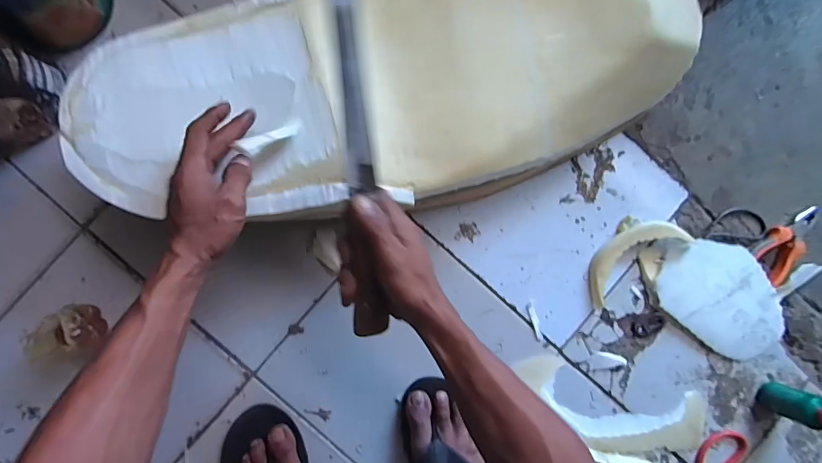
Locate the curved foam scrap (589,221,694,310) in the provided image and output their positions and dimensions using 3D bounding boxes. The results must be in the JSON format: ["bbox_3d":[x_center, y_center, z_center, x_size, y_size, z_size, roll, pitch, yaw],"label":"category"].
[{"bbox_3d":[0.306,0.035,0.601,0.158,0.034,0.065,-40,90,-3],"label":"curved foam scrap"}]

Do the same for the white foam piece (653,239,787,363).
[{"bbox_3d":[0.447,0.098,0.611,0.191,0.026,0.125,38,87,-1],"label":"white foam piece"}]

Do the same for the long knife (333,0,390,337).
[{"bbox_3d":[-0.050,-0.101,0.369,0.036,0.025,0.426,-4,109,-3],"label":"long knife"}]

